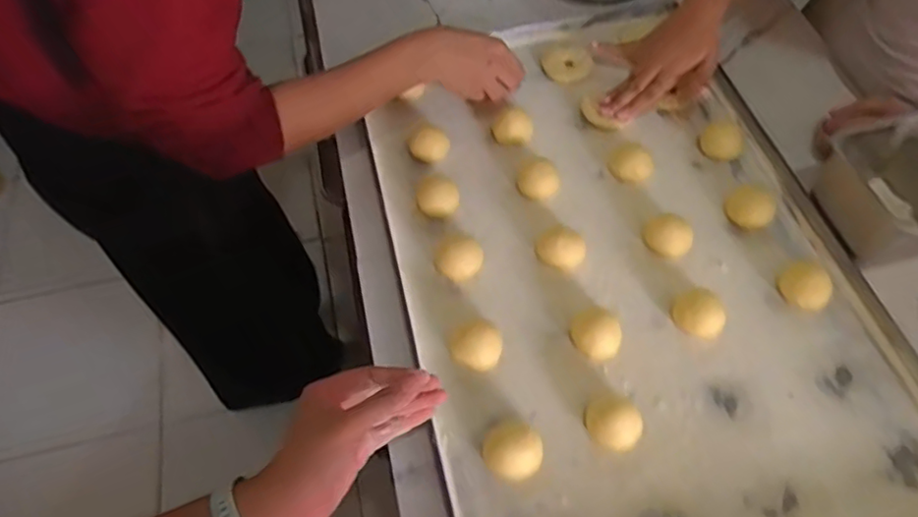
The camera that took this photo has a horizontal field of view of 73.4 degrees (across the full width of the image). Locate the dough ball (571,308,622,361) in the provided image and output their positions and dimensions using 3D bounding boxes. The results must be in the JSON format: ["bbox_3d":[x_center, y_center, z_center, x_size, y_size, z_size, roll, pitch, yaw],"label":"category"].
[{"bbox_3d":[0.121,0.066,0.541,0.044,0.025,0.043,0,59,-1],"label":"dough ball"}]

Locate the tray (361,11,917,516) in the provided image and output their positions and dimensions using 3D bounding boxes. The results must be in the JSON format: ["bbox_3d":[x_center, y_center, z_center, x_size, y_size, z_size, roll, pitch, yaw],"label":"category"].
[{"bbox_3d":[0.147,-0.010,0.590,0.408,0.031,0.586,-12,59,-8],"label":"tray"}]

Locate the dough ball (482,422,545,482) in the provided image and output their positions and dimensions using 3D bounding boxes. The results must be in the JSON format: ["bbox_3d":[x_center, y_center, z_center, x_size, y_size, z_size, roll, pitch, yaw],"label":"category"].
[{"bbox_3d":[0.043,0.151,0.485,0.046,0.026,0.042,0,59,-1],"label":"dough ball"}]

